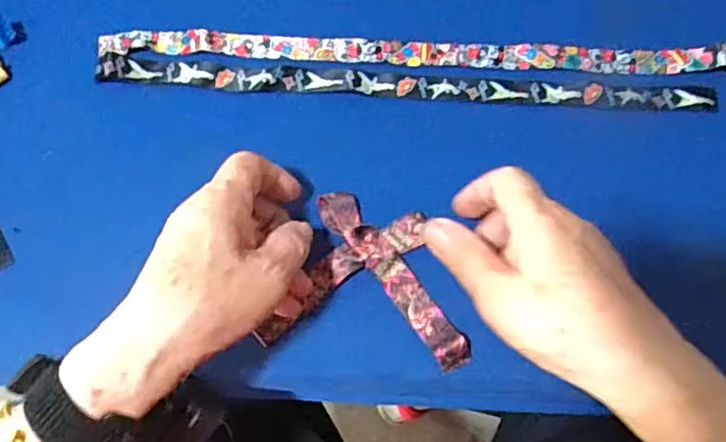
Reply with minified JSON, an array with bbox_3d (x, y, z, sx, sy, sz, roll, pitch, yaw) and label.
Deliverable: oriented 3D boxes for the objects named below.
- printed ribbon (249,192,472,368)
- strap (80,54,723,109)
[{"bbox_3d":[0.009,0.036,0.385,0.120,0.015,0.096,10,71,3],"label":"printed ribbon"},{"bbox_3d":[0.030,-0.096,0.436,0.427,0.009,0.018,3,71,0],"label":"strap"}]

